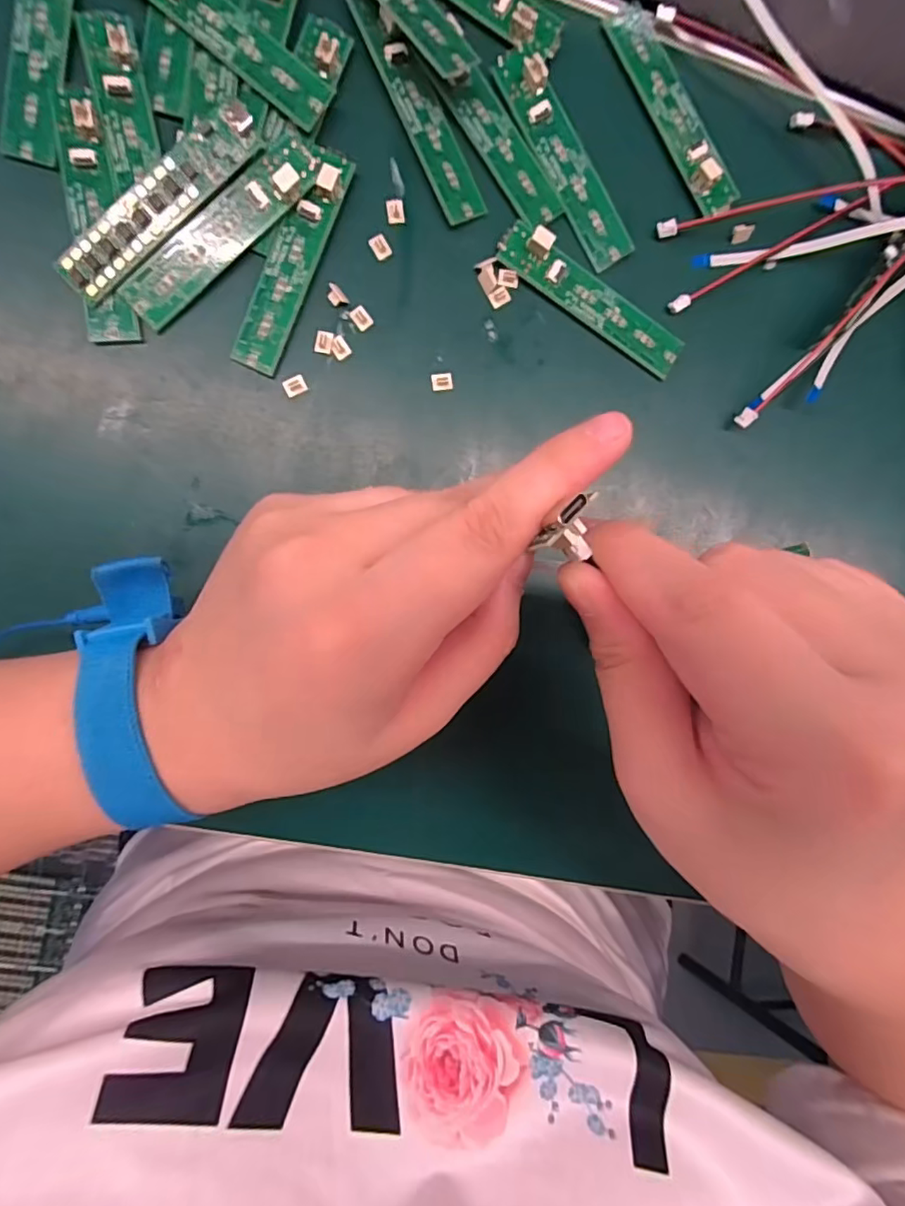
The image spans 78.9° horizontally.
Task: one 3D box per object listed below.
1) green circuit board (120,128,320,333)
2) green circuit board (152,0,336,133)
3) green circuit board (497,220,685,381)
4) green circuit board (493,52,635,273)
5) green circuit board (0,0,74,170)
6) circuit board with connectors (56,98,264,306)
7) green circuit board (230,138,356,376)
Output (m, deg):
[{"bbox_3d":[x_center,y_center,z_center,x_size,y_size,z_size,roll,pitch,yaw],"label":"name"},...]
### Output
[{"bbox_3d":[-0.082,-0.133,0.197,0.084,0.009,0.019,-43,114,4],"label":"green circuit board"},{"bbox_3d":[-0.080,-0.201,0.191,0.082,0.007,0.018,37,90,-10],"label":"green circuit board"},{"bbox_3d":[0.057,-0.121,0.219,0.084,0.010,0.018,30,91,-10],"label":"green circuit board"},{"bbox_3d":[0.044,-0.172,0.212,0.018,0.008,0.083,-34,99,-3],"label":"green circuit board"},{"bbox_3d":[-0.139,-0.193,0.185,0.018,0.007,0.081,11,94,-9],"label":"green circuit board"},{"bbox_3d":[-0.102,-0.139,0.191,0.082,0.004,0.017,-40,110,5],"label":"circuit board with connectors"},{"bbox_3d":[-0.059,-0.127,0.202,0.018,0.009,0.083,23,92,-10],"label":"green circuit board"}]

